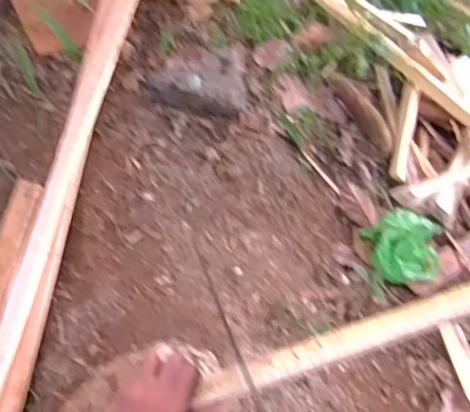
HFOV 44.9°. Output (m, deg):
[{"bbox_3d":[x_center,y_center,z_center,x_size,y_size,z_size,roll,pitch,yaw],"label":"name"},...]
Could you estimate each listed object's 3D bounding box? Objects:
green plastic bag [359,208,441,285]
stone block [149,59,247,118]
[{"bbox_3d":[0.327,0.083,1.107,0.164,0.093,0.120,-4,52,-6],"label":"green plastic bag"},{"bbox_3d":[-0.064,-0.219,1.022,0.171,0.077,0.109,10,52,5],"label":"stone block"}]

